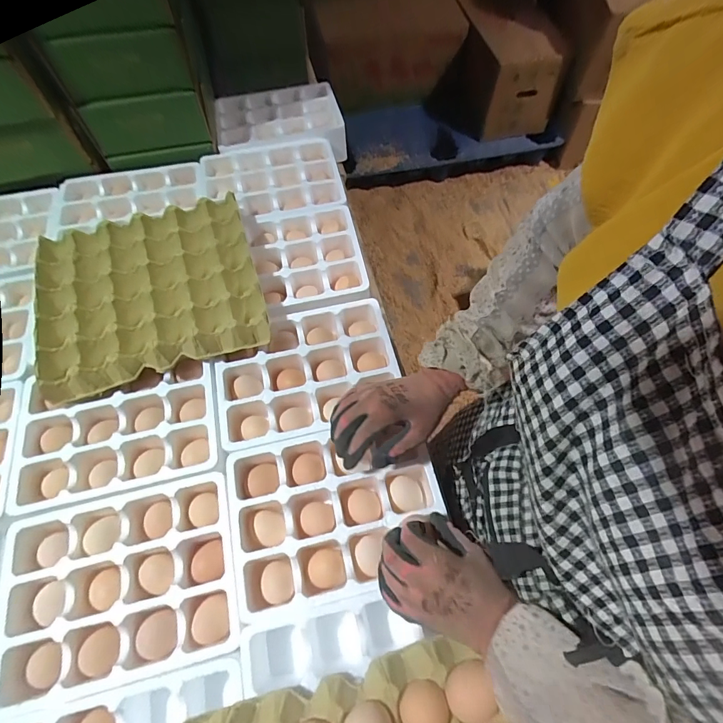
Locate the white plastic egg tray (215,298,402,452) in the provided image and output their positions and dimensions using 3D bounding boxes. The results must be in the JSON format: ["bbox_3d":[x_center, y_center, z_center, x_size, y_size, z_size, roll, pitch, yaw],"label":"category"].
[{"bbox_3d":[-0.074,0.015,0.579,0.243,0.049,0.193,-12,63,-6],"label":"white plastic egg tray"}]

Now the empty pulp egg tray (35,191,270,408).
[{"bbox_3d":[-0.304,-0.109,0.603,0.300,0.044,0.287,-17,64,-9],"label":"empty pulp egg tray"}]

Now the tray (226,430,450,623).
[{"bbox_3d":[-0.027,0.179,0.499,0.237,0.058,0.178,-12,63,-4],"label":"tray"}]

